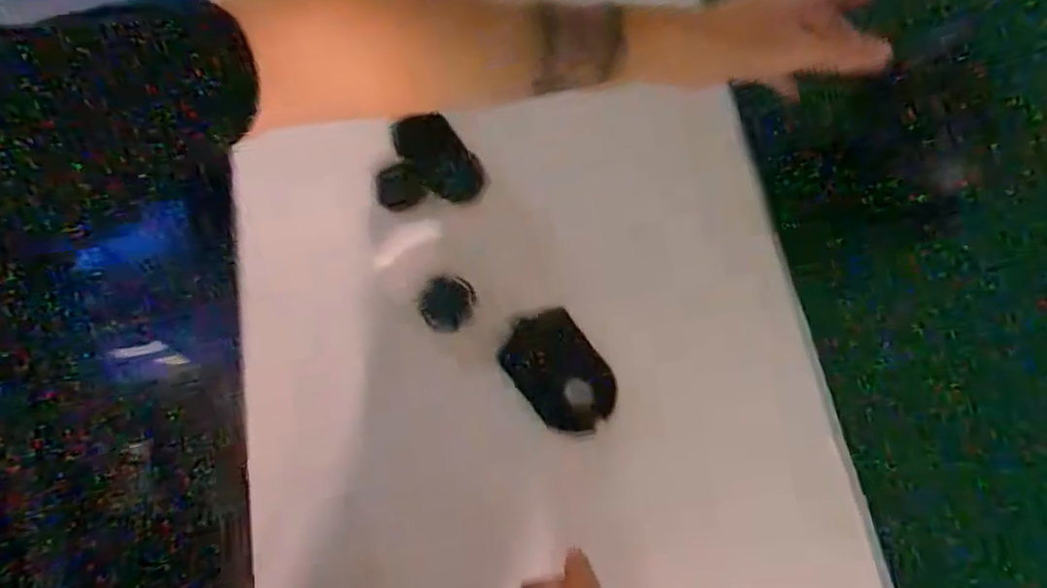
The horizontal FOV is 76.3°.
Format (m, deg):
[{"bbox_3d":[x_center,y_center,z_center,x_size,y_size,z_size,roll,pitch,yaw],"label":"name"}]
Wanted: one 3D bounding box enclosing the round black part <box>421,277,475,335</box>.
[{"bbox_3d":[-0.051,0.008,0.453,0.035,0.013,0.036,1,72,-2],"label":"round black part"}]

